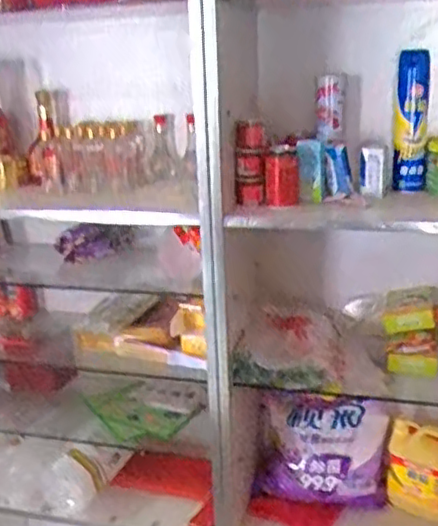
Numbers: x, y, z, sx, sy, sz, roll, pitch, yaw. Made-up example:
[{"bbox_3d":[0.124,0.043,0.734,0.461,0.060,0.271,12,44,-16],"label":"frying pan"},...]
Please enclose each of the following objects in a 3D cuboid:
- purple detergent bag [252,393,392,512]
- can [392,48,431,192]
[{"bbox_3d":[0.243,0.443,1.579,0.309,0.242,0.093,-1,17,6],"label":"purple detergent bag"},{"bbox_3d":[0.373,-0.273,1.296,0.067,0.255,0.057,2,18,16],"label":"can"}]

